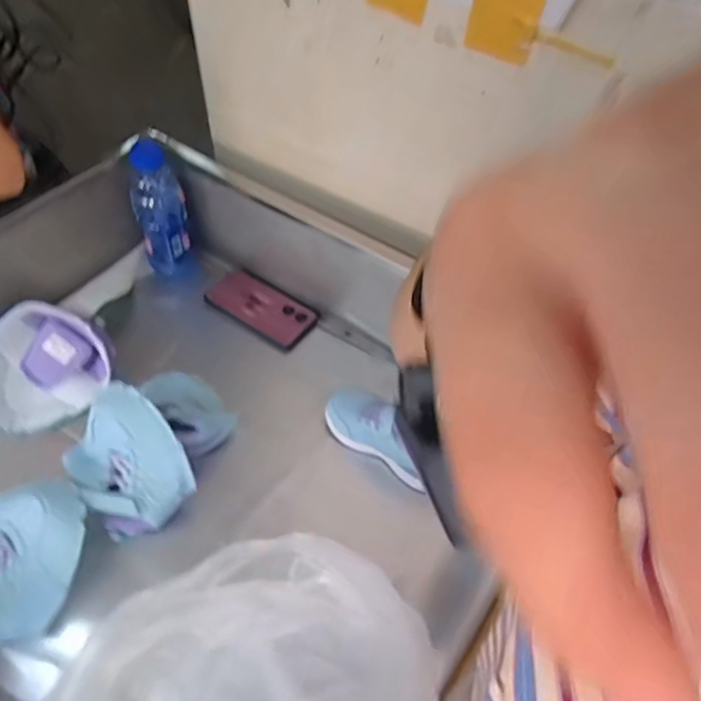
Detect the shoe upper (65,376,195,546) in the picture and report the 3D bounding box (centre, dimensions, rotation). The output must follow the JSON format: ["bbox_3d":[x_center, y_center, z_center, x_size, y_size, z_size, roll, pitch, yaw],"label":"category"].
[{"bbox_3d":[-0.245,0.123,0.590,0.104,0.113,0.133,-36,63,-27],"label":"shoe upper"}]

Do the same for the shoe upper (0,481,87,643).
[{"bbox_3d":[-0.345,0.217,0.561,0.143,0.050,0.143,-1,75,-7],"label":"shoe upper"}]

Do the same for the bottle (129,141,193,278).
[{"bbox_3d":[-0.272,-0.198,0.777,0.069,0.190,0.056,-10,54,-12],"label":"bottle"}]

